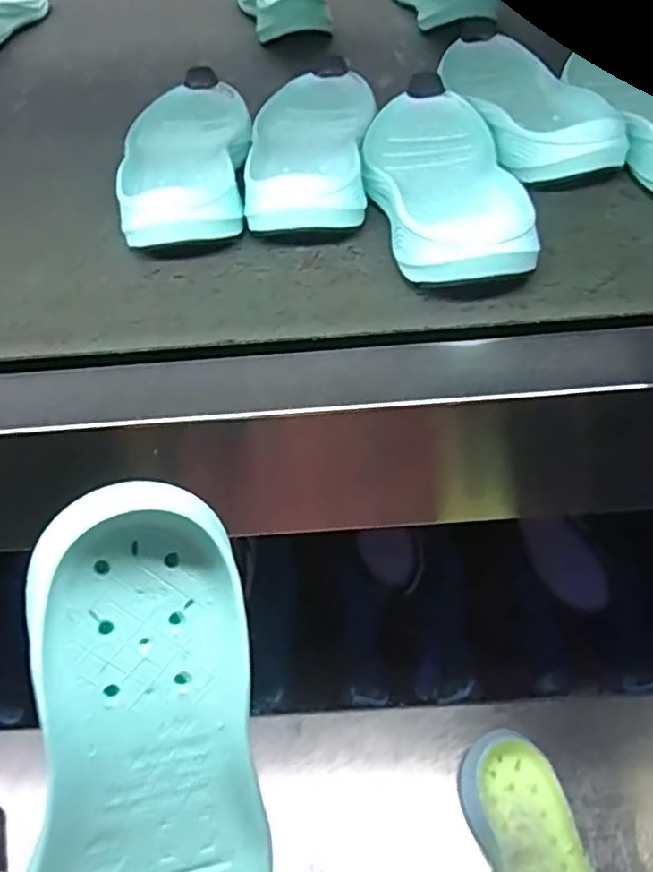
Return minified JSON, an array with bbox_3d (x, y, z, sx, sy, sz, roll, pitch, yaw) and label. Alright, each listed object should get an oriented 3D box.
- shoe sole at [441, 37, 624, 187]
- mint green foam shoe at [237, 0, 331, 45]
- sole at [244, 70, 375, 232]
[{"bbox_3d":[0.141,-0.238,0.451,0.084,0.036,0.209,-11,47,-6],"label":"shoe sole"},{"bbox_3d":[-0.046,-0.458,0.666,0.084,0.031,0.172,-12,47,-6],"label":"mint green foam shoe"},{"bbox_3d":[-0.016,-0.201,0.437,0.093,0.040,0.217,-1,48,4],"label":"sole"}]

